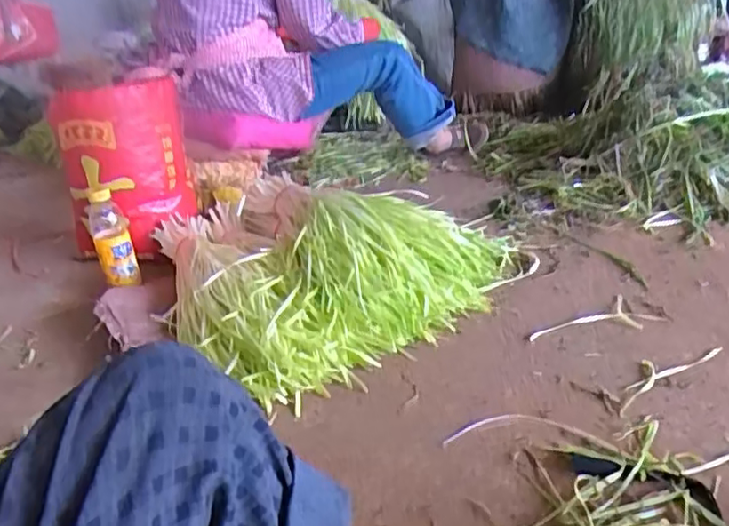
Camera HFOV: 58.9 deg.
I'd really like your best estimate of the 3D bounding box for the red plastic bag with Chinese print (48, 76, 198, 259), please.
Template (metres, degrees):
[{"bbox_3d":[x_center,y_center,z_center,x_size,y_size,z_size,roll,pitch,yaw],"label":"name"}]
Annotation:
[{"bbox_3d":[-0.507,-0.201,1.413,0.292,0.356,0.312,-15,29,-19],"label":"red plastic bag with Chinese print"}]

